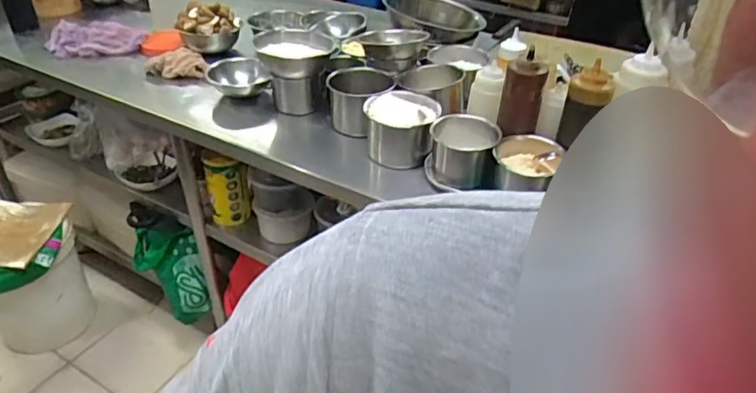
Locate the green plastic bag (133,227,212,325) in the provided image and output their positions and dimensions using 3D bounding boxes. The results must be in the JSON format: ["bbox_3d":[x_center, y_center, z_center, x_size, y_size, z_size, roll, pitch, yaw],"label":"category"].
[{"bbox_3d":[-0.589,0.209,1.522,0.223,0.258,0.104,27,43,30],"label":"green plastic bag"}]

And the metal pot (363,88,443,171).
[{"bbox_3d":[0.045,-0.124,1.001,0.135,0.104,0.123,0,36,-4],"label":"metal pot"}]

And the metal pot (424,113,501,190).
[{"bbox_3d":[0.148,-0.079,0.940,0.115,0.091,0.104,-3,36,-8],"label":"metal pot"}]

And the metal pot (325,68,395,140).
[{"bbox_3d":[-0.041,-0.196,1.100,0.135,0.100,0.161,7,36,6],"label":"metal pot"}]

